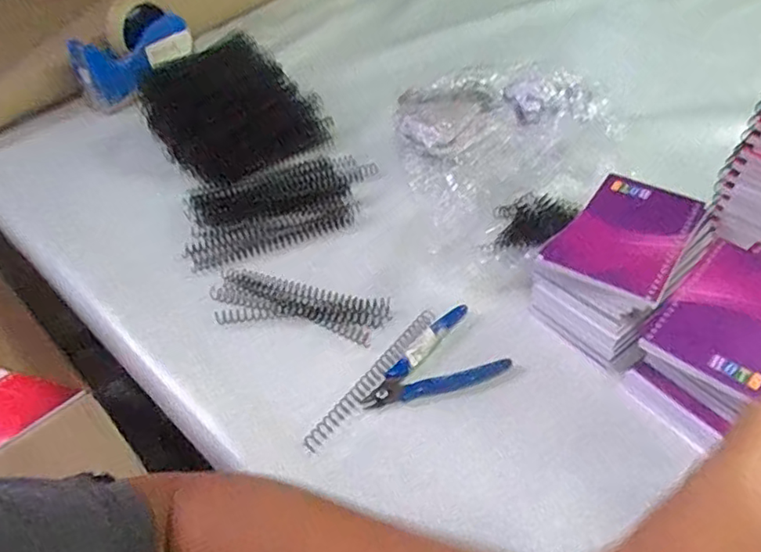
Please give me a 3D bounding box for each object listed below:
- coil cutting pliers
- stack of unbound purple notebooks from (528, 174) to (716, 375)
[{"bbox_3d":[0.038,0.073,0.463,0.115,0.007,0.065,-27,50,-19],"label":"coil cutting pliers"},{"bbox_3d":[0.192,-0.006,0.480,0.099,0.079,0.135,29,55,28],"label":"stack of unbound purple notebooks"}]

